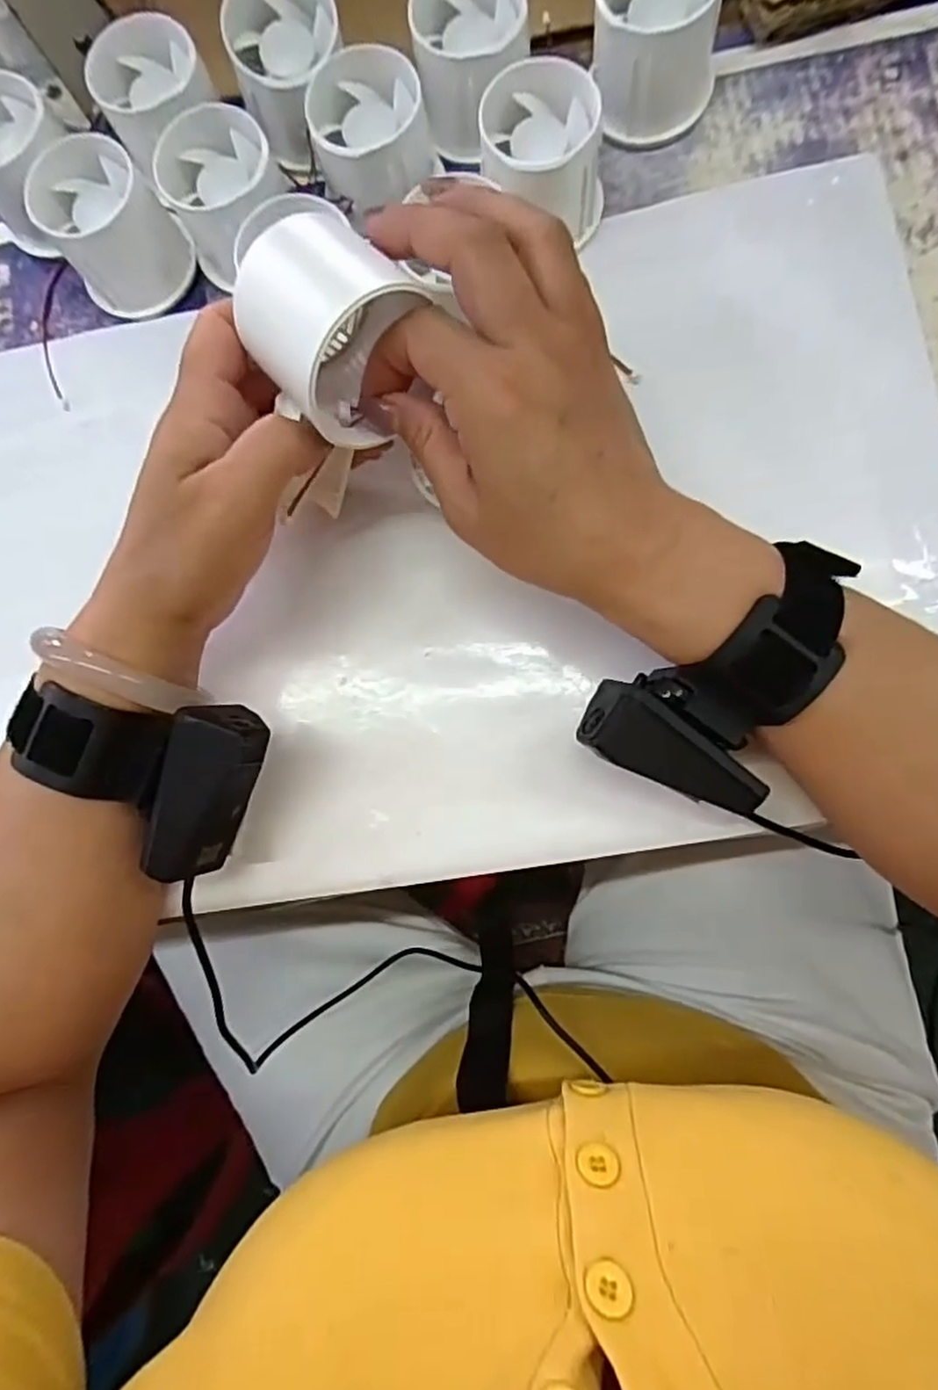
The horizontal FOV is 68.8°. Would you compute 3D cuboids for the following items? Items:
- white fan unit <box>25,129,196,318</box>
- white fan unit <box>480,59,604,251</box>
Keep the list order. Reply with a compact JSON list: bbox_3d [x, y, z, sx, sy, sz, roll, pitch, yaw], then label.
[{"bbox_3d":[-0.168,-0.218,0.323,0.052,0.051,0.052,-1,83,6],"label":"white fan unit"},{"bbox_3d":[0.033,-0.234,0.306,0.053,0.047,0.057,5,84,7],"label":"white fan unit"}]

